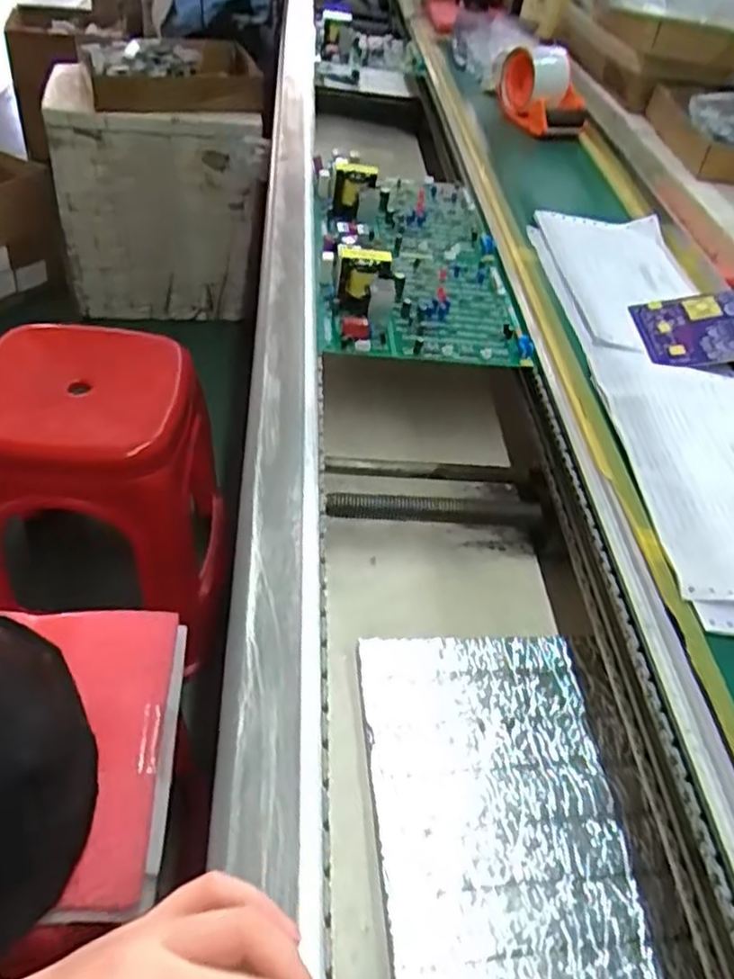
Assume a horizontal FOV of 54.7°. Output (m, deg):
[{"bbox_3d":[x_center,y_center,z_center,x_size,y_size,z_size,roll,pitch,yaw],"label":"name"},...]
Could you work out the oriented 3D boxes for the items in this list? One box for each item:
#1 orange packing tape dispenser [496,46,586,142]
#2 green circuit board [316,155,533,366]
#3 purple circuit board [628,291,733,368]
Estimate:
[{"bbox_3d":[0.244,-0.548,0.977,0.087,0.078,0.145,-5,47,-12],"label":"orange packing tape dispenser"},{"bbox_3d":[0.043,-0.247,0.682,0.177,0.052,0.332,0,46,-7],"label":"green circuit board"},{"bbox_3d":[0.304,-0.144,0.624,0.124,0.010,0.095,-10,49,6],"label":"purple circuit board"}]

